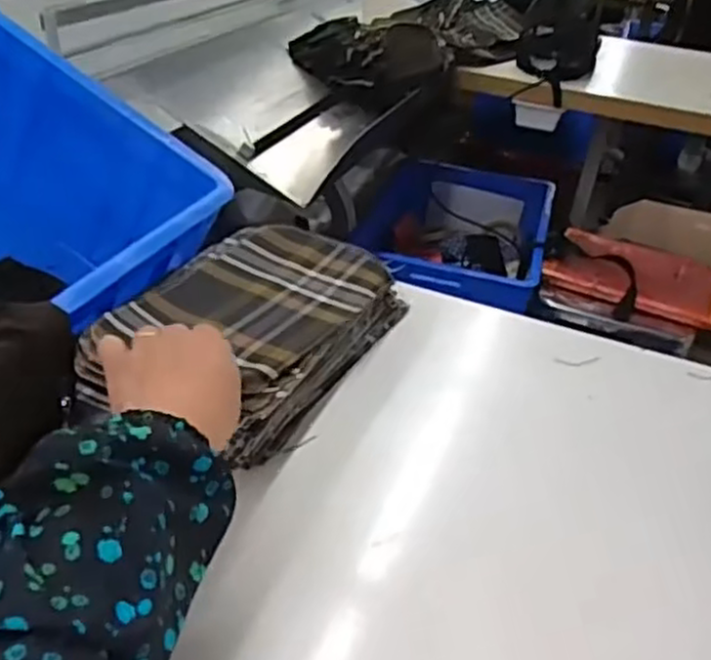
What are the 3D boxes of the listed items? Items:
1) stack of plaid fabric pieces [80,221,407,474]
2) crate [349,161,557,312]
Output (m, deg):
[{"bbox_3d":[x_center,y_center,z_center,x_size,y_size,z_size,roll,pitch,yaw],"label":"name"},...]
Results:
[{"bbox_3d":[-0.088,0.000,0.605,0.163,0.054,0.259,21,39,21],"label":"stack of plaid fabric pieces"},{"bbox_3d":[0.201,-0.150,1.537,0.346,0.209,0.487,12,36,12],"label":"crate"}]

